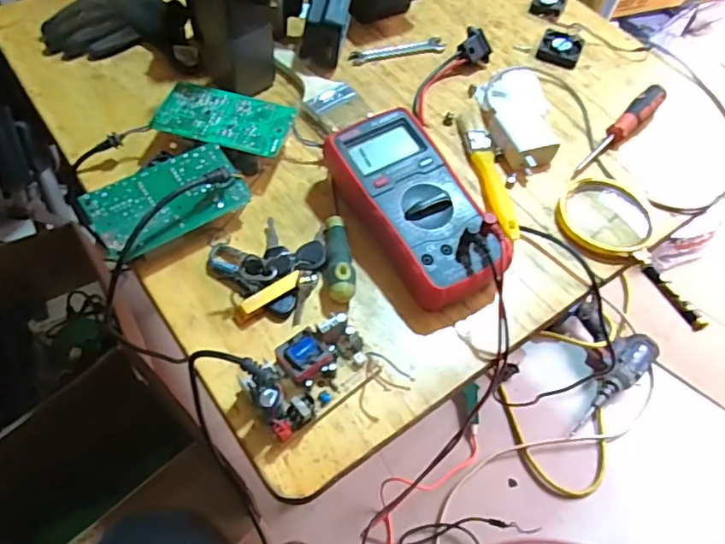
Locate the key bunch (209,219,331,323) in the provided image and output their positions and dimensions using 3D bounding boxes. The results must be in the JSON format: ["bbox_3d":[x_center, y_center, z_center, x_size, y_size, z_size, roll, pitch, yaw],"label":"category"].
[{"bbox_3d":[-0.083,-0.008,0.458,0.091,0.027,0.102,16,58,5],"label":"key bunch"}]

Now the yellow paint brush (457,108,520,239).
[{"bbox_3d":[0.127,-0.103,0.545,0.030,0.011,0.170,-6,58,-9],"label":"yellow paint brush"}]

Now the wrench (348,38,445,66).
[{"bbox_3d":[0.042,-0.261,0.647,0.116,0.004,0.027,-12,59,-12],"label":"wrench"}]

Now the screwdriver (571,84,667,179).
[{"bbox_3d":[0.275,-0.150,0.580,0.025,0.029,0.155,38,62,18],"label":"screwdriver"}]

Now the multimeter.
[{"bbox_3d":[0.044,-0.058,0.476,0.089,0.041,0.181,-24,63,-19],"label":"multimeter"}]

